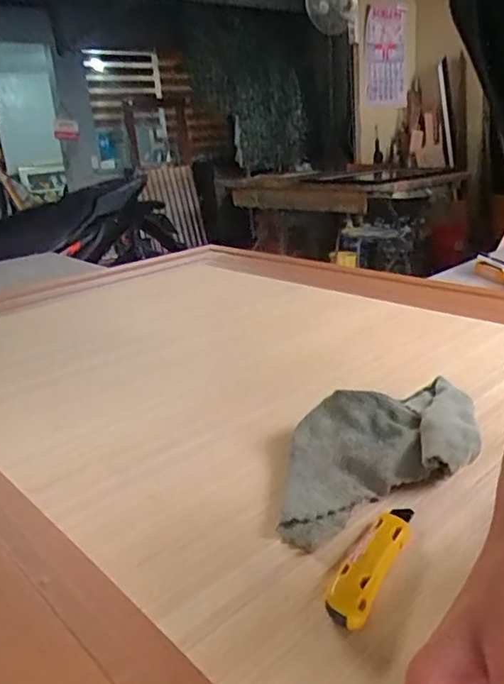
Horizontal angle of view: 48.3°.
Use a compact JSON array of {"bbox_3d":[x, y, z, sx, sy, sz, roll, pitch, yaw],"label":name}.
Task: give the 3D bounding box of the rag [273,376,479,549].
[{"bbox_3d":[0.134,0.107,0.603,0.287,0.052,0.165,-13,21,-22],"label":"rag"}]

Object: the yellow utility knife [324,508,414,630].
[{"bbox_3d":[0.099,0.175,0.467,0.039,0.018,0.146,7,23,32],"label":"yellow utility knife"}]

